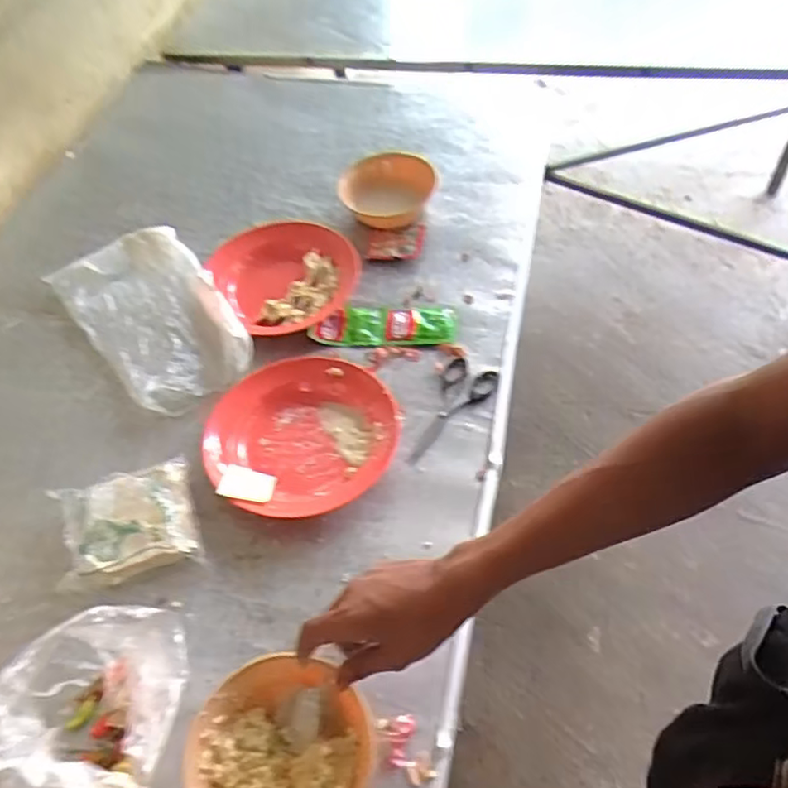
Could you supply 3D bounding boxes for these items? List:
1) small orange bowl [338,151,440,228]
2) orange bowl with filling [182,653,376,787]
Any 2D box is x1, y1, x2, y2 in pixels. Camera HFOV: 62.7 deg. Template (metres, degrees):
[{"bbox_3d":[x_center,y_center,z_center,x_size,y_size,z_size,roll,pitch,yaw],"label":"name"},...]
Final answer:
[{"bbox_3d":[-0.009,-0.307,0.969,0.131,0.046,0.137,17,57,16],"label":"small orange bowl"},{"bbox_3d":[-0.092,0.295,0.527,0.141,0.046,0.138,-2,54,3],"label":"orange bowl with filling"}]

